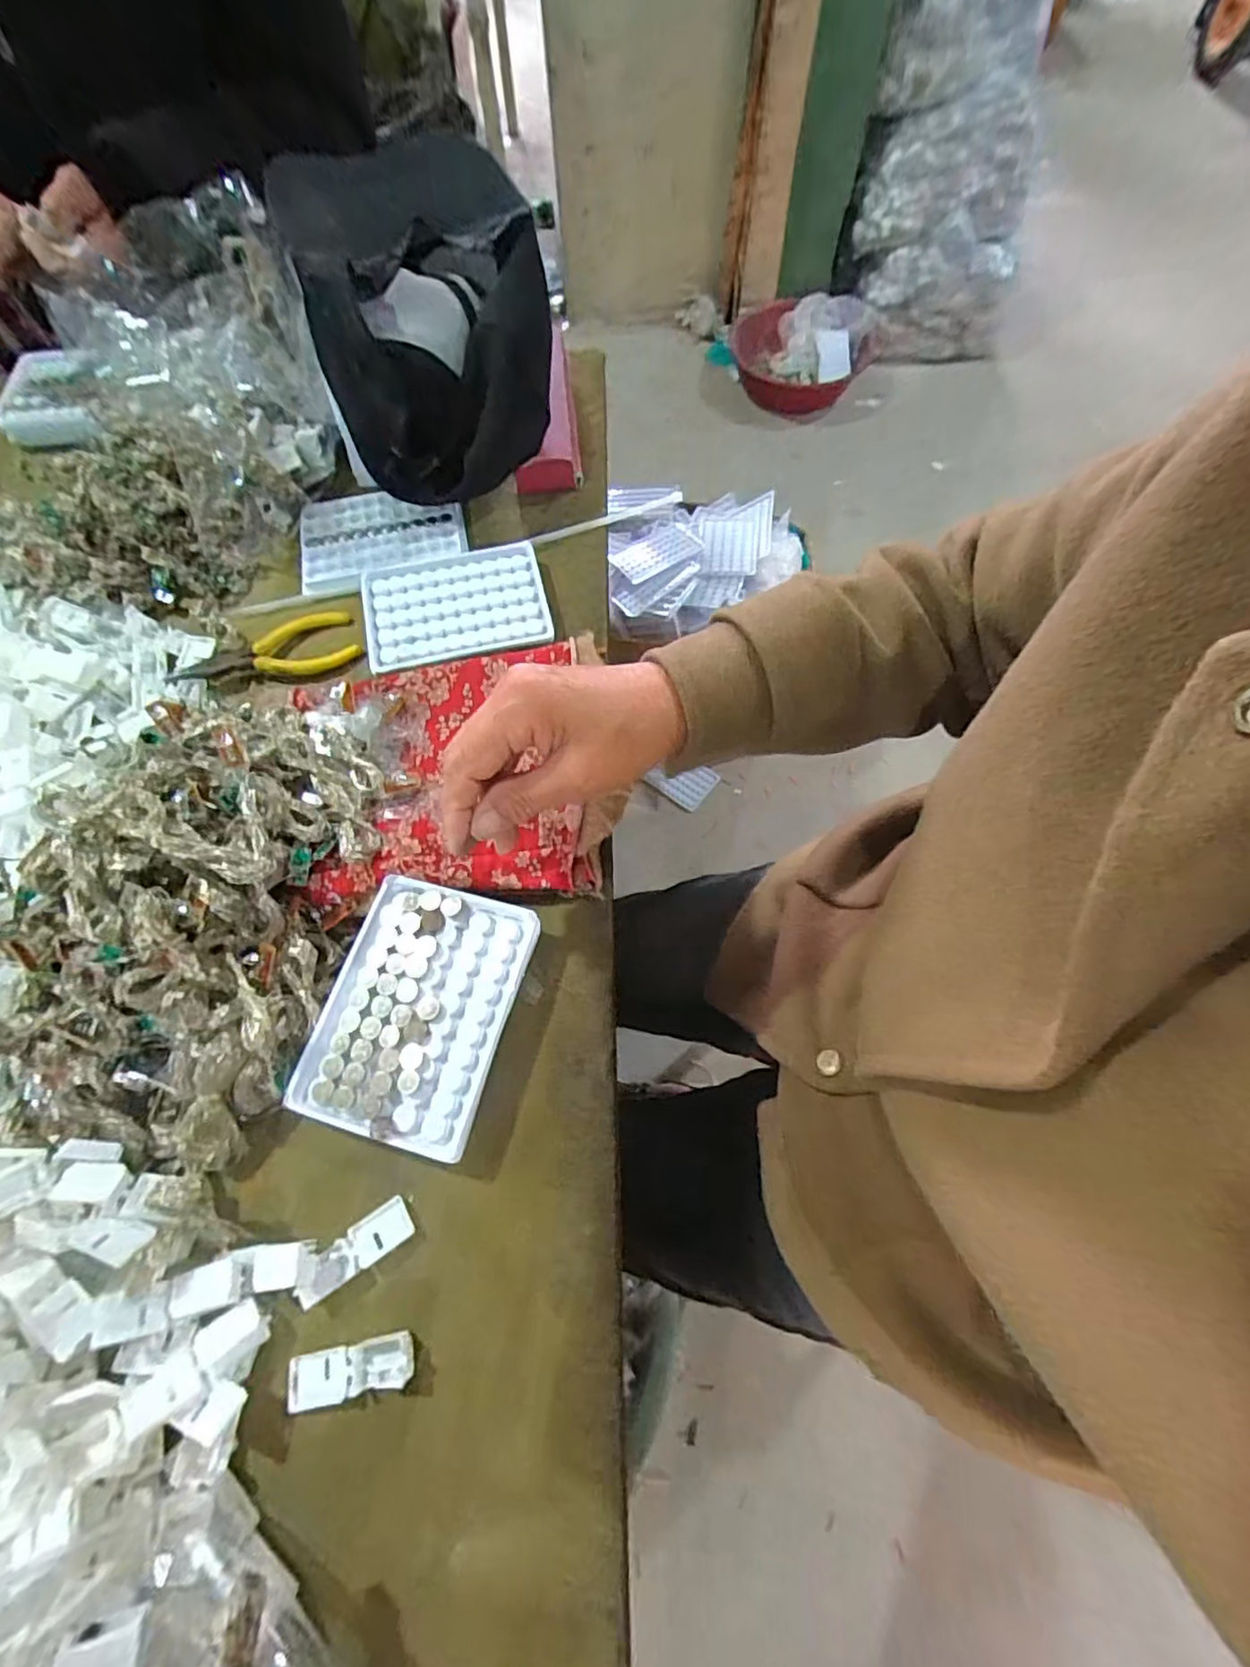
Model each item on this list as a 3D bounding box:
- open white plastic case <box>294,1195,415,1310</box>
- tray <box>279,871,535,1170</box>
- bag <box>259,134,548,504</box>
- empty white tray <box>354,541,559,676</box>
[{"bbox_3d":[-0.130,0.200,0.296,0.054,0.011,0.020,-34,70,-14],"label":"open white plastic case"},{"bbox_3d":[-0.110,0.094,0.336,0.093,0.024,0.128,15,67,7],"label":"tray"},{"bbox_3d":[-0.135,-0.355,0.454,0.162,0.156,0.157,-17,67,-7],"label":"bag"},{"bbox_3d":[-0.123,-0.165,0.452,0.131,0.008,0.098,-12,67,-5],"label":"empty white tray"}]

